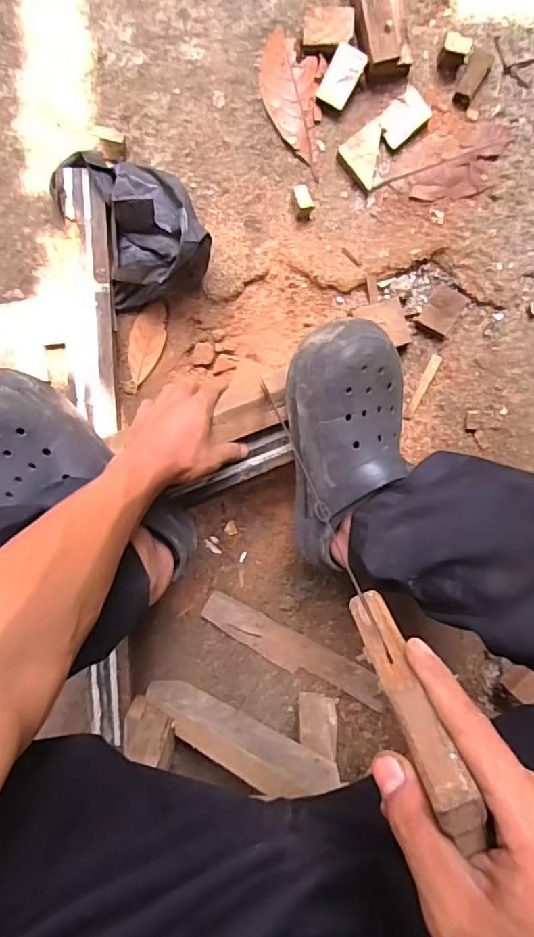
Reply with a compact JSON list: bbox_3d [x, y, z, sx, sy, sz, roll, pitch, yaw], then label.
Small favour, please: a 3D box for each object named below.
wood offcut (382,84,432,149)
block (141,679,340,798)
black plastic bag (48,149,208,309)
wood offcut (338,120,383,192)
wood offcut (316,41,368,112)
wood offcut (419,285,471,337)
[{"bbox_3d":[0.164,-0.422,0.642,0.060,0.017,0.044,-42,94,2],"label":"wood offcut"},{"bbox_3d":[-0.043,0.305,0.612,0.274,0.062,0.027,7,96,41],"label":"block"},{"bbox_3d":[-0.155,-0.286,0.614,0.129,0.091,0.173,-29,95,1],"label":"black plastic bag"},{"bbox_3d":[0.112,-0.382,0.646,0.048,0.019,0.072,10,95,-2],"label":"wood offcut"},{"bbox_3d":[0.088,-0.460,0.625,0.039,0.011,0.060,28,118,-4],"label":"wood offcut"},{"bbox_3d":[0.224,-0.199,0.664,0.042,0.016,0.058,34,93,-4],"label":"wood offcut"}]

